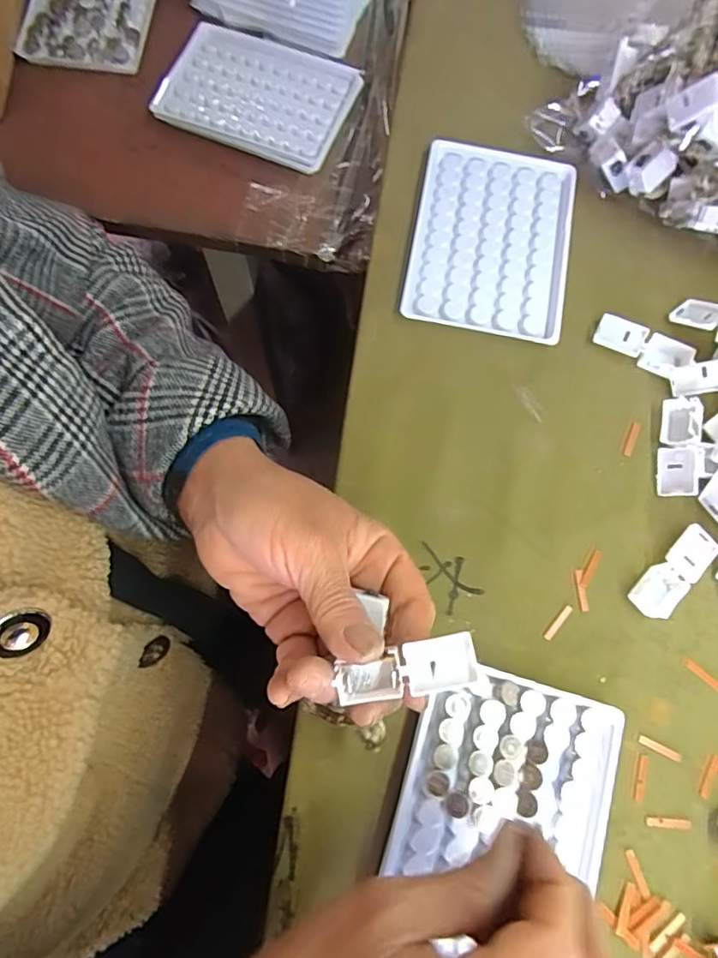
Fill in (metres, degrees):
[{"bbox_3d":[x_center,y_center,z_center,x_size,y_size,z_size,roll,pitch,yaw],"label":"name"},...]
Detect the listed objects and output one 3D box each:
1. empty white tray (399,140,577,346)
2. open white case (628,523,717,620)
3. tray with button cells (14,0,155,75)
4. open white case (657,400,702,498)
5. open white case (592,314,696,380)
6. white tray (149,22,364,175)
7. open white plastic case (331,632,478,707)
[{"bbox_3d":[0.082,-0.148,0.343,0.095,0.008,0.124,11,75,1],"label":"empty white tray"},{"bbox_3d":[0.168,0.049,0.295,0.057,0.006,0.021,-43,81,-11],"label":"open white case"},{"bbox_3d":[-0.208,-0.374,0.432,0.089,0.008,0.126,7,75,0],"label":"tray with button cells"},{"bbox_3d":[0.179,-0.018,0.311,0.022,0.009,0.055,1,74,33],"label":"open white case"},{"bbox_3d":[0.166,-0.078,0.326,0.054,0.005,0.021,27,99,4],"label":"open white case"},{"bbox_3d":[-0.076,-0.285,0.412,0.133,0.010,0.093,20,76,4],"label":"white tray"},{"bbox_3d":[0.019,0.076,0.218,0.054,0.012,0.018,-19,74,14],"label":"open white plastic case"}]

